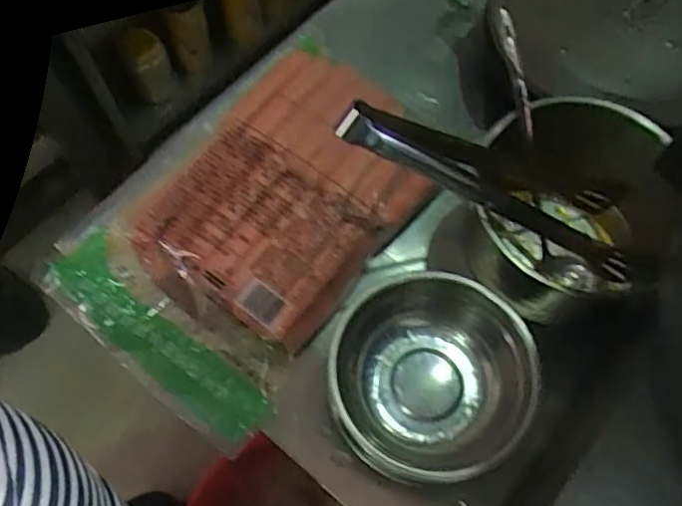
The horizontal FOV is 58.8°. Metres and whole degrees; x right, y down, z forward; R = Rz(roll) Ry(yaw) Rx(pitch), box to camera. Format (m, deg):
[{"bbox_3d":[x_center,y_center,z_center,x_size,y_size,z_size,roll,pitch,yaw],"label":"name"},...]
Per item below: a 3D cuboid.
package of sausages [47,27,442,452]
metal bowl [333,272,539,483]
[{"bbox_3d":[-0.084,-0.036,0.580,0.242,0.052,0.353,33,70,13],"label":"package of sausages"},{"bbox_3d":[0.072,0.099,0.497,0.151,0.074,0.166,0,66,-1],"label":"metal bowl"}]

